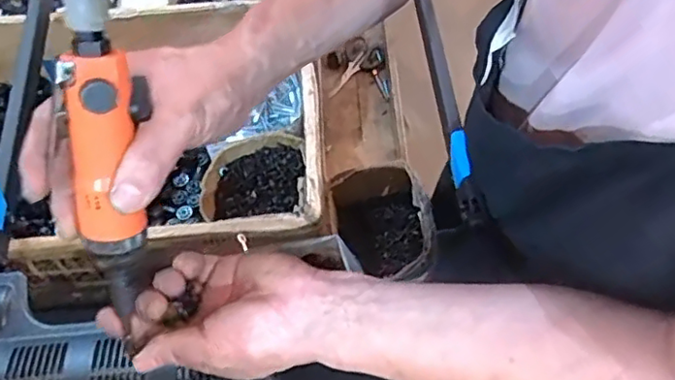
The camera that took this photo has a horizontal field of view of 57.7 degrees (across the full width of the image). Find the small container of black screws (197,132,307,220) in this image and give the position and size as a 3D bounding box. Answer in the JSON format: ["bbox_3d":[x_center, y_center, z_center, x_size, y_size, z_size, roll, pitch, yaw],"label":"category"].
[{"bbox_3d":[-0.109,-0.014,0.800,0.134,0.052,0.116,0,61,0],"label":"small container of black screws"}]

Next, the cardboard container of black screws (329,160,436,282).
[{"bbox_3d":[0.060,0.044,0.815,0.116,0.097,0.147,-10,61,-5],"label":"cardboard container of black screws"}]

